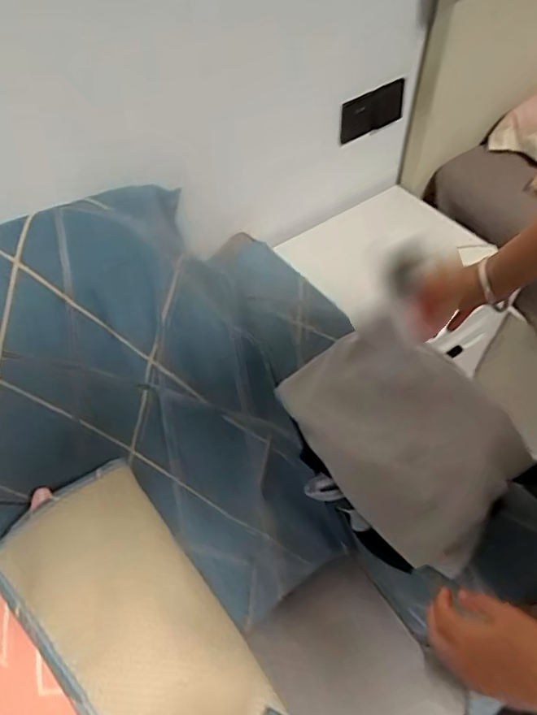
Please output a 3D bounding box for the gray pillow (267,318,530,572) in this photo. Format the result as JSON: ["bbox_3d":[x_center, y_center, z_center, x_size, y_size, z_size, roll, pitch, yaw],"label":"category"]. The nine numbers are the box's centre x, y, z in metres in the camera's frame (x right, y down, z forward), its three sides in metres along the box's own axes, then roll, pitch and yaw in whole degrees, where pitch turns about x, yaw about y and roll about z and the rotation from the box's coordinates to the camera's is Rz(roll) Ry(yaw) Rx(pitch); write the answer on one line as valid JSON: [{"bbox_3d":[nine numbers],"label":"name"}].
[{"bbox_3d":[0.188,0.095,0.737,0.233,0.084,0.350,-25,57,-17],"label":"gray pillow"}]

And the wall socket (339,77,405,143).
[{"bbox_3d":[0.226,-0.536,1.137,0.169,0.087,0.008,-28,50,-15],"label":"wall socket"}]

